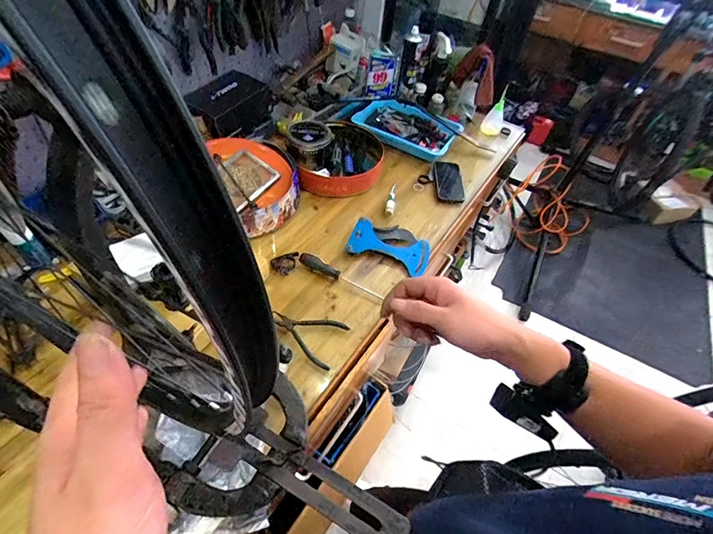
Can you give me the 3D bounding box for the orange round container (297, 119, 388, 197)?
[{"bbox_3d":[-0.042,-0.315,1.075,0.240,0.065,0.280,4,49,-3],"label":"orange round container"}]

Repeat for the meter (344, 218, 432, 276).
[{"bbox_3d":[0.083,-0.056,0.898,0.187,0.023,0.133,22,51,12],"label":"meter"}]

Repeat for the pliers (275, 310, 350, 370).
[{"bbox_3d":[-0.100,0.130,0.741,0.144,0.022,0.096,19,50,10],"label":"pliers"}]

